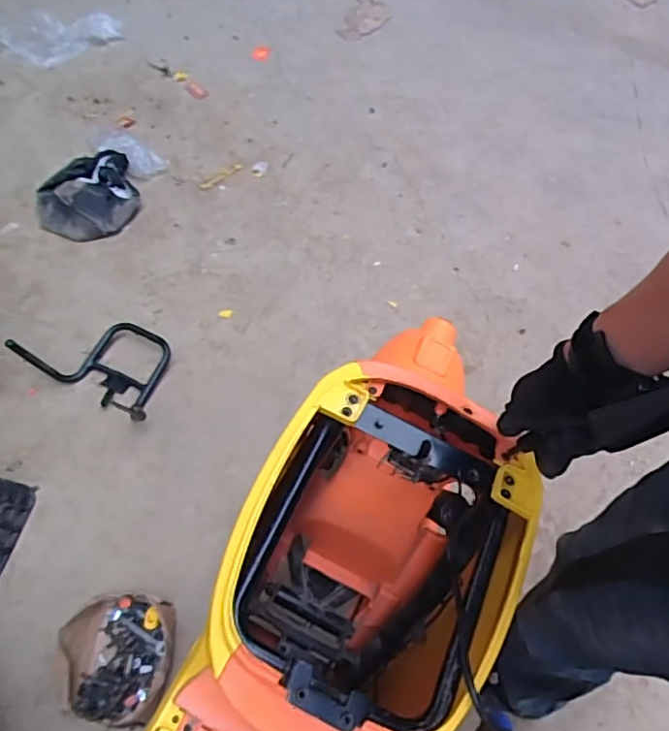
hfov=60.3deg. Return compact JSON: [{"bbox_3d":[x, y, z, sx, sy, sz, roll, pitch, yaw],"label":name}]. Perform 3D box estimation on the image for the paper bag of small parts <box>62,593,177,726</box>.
[{"bbox_3d":[-0.365,0.496,0.976,0.176,0.092,0.194,-2,57,-5],"label":"paper bag of small parts"}]

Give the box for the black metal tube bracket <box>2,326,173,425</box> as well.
[{"bbox_3d":[-0.498,-0.019,1.281,0.353,0.111,0.215,25,59,12],"label":"black metal tube bracket"}]

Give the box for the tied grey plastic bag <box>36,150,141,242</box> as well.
[{"bbox_3d":[-0.691,-0.472,1.594,0.271,0.074,0.297,-19,60,-16],"label":"tied grey plastic bag"}]

